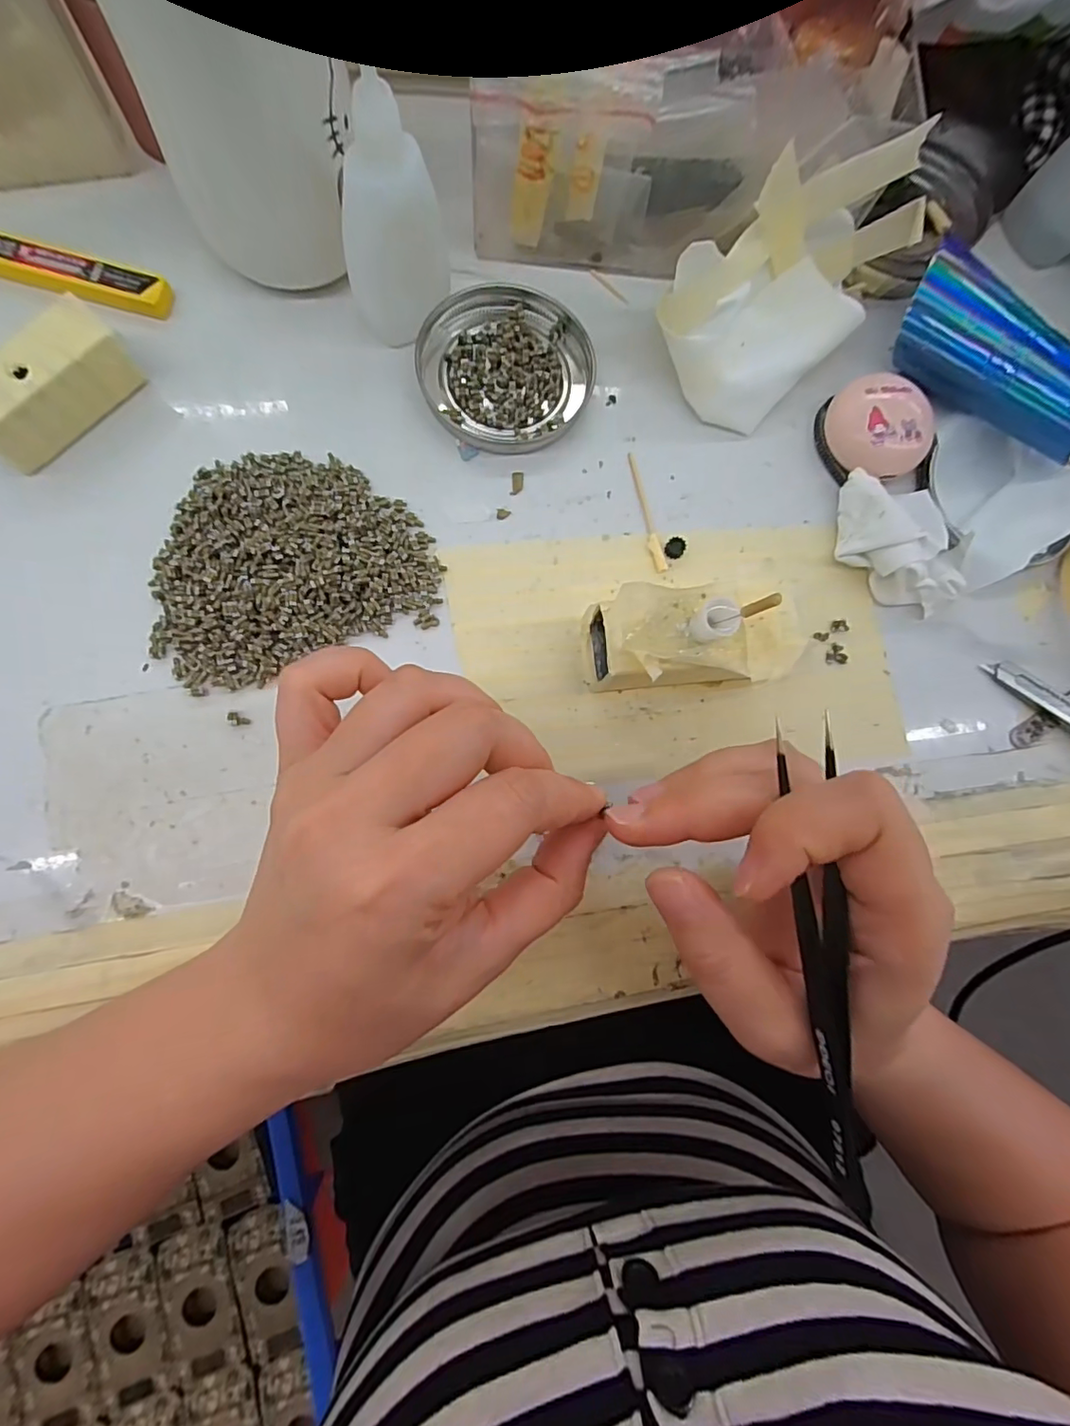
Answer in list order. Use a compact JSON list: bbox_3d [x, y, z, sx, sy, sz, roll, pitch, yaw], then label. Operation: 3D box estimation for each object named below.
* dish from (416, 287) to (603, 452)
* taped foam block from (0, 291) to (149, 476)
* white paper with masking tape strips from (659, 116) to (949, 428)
[{"bbox_3d":[-0.012,-0.160,0.253,0.078,0.008,0.079,1,82,-5],"label":"dish"},{"bbox_3d":[-0.194,-0.130,0.220,0.024,0.027,0.064,41,80,1],"label":"taped foam block"},{"bbox_3d":[0.108,-0.188,0.240,0.106,0.065,0.067,-44,88,-10],"label":"white paper with masking tape strips"}]

